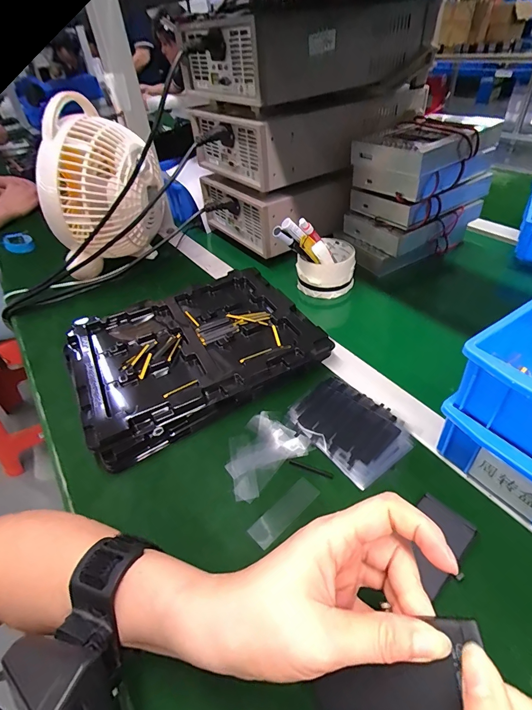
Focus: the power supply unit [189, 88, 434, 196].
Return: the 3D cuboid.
[{"bbox_3d":[0.073,-0.377,0.615,0.341,0.086,0.196,-27,46,-20],"label":"power supply unit"}]

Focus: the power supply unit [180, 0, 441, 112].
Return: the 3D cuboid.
[{"bbox_3d":[0.063,-0.449,0.556,0.323,0.110,0.216,-31,47,-24],"label":"power supply unit"}]

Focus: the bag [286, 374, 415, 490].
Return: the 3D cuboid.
[{"bbox_3d":[0.081,0.069,0.366,0.079,0.010,0.110,-30,47,-23],"label":"bag"}]

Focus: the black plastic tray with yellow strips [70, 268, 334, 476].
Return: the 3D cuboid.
[{"bbox_3d":[-0.085,-0.013,0.438,0.264,0.031,0.207,-24,45,-18],"label":"black plastic tray with yellow strips"}]

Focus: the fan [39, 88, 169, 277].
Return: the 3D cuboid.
[{"bbox_3d":[-0.238,-0.234,0.550,0.169,0.202,0.146,-24,45,-18],"label":"fan"}]

